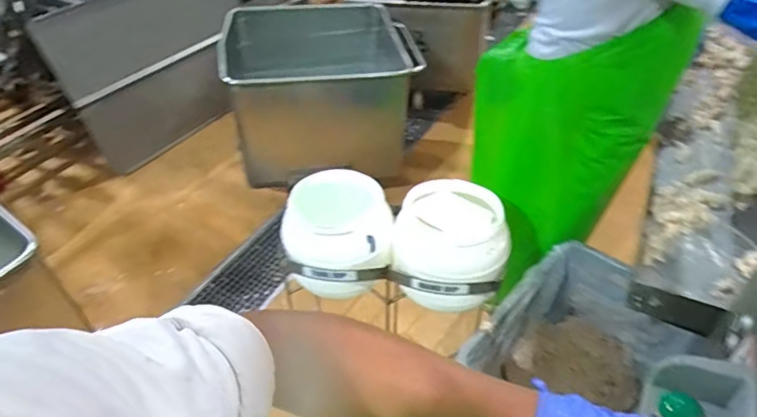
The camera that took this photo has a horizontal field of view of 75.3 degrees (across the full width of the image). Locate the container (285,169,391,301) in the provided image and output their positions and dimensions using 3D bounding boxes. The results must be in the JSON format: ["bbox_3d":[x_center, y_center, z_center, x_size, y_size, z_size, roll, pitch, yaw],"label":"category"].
[{"bbox_3d":[-0.092,0.076,1.142,0.247,0.200,0.214,-1,41,5],"label":"container"}]

